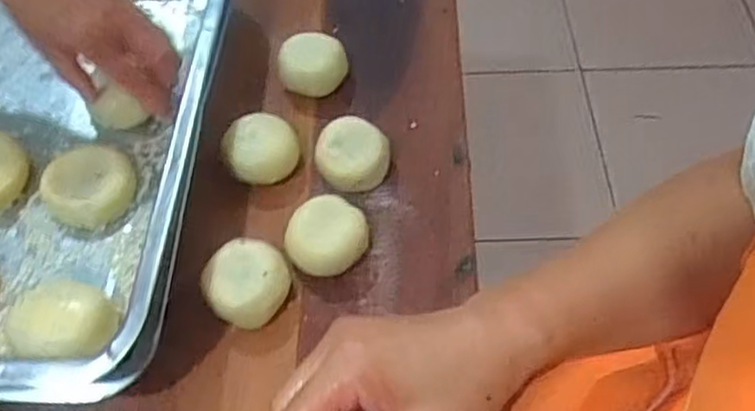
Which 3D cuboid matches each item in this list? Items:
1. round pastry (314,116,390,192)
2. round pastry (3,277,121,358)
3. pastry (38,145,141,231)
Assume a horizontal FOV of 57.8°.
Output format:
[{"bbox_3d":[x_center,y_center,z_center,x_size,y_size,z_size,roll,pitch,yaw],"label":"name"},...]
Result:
[{"bbox_3d":[-0.018,-0.037,0.494,0.048,0.030,0.044,0,57,1],"label":"round pastry"},{"bbox_3d":[-0.180,0.067,0.399,0.052,0.029,0.046,7,58,5],"label":"round pastry"},{"bbox_3d":[-0.195,-0.014,0.464,0.060,0.022,0.055,0,57,1],"label":"pastry"}]

